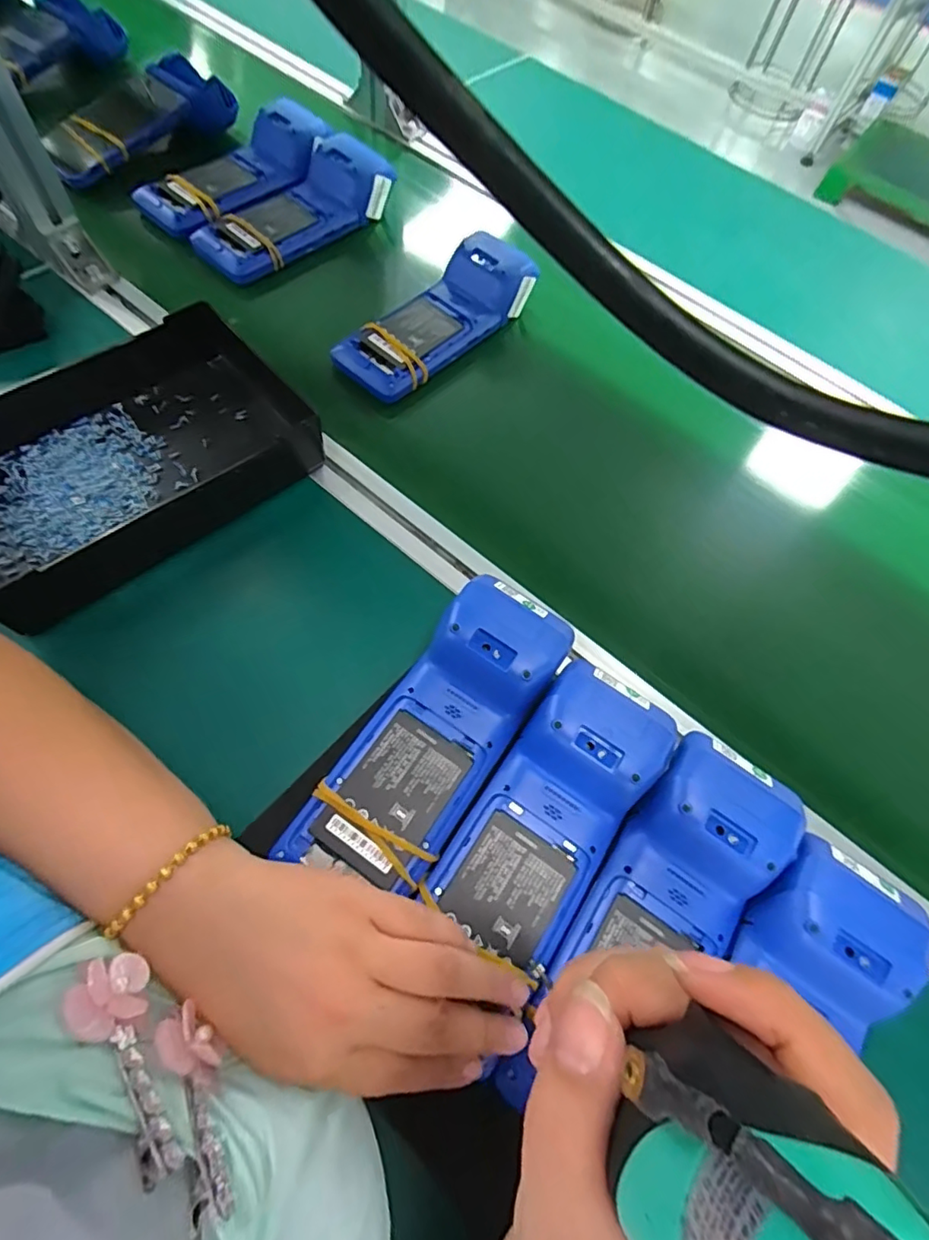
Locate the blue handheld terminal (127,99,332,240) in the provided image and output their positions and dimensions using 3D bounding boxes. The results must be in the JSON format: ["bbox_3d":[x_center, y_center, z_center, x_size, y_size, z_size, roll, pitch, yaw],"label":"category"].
[{"bbox_3d":[-0.241,-0.492,0.601,0.093,0.039,0.216,34,67,13],"label":"blue handheld terminal"}]

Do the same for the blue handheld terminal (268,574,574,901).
[{"bbox_3d":[-0.015,0.067,0.341,0.080,0.038,0.204,32,67,13],"label":"blue handheld terminal"}]

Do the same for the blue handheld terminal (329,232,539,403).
[{"bbox_3d":[-0.028,-0.294,0.538,0.084,0.045,0.217,40,69,16],"label":"blue handheld terminal"}]

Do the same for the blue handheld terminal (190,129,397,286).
[{"bbox_3d":[-0.184,-0.438,0.588,0.085,0.049,0.229,42,69,16],"label":"blue handheld terminal"}]

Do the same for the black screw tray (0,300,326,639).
[{"bbox_3d":[-0.258,-0.126,0.418,0.266,0.058,0.168,-38,71,-18],"label":"black screw tray"}]

